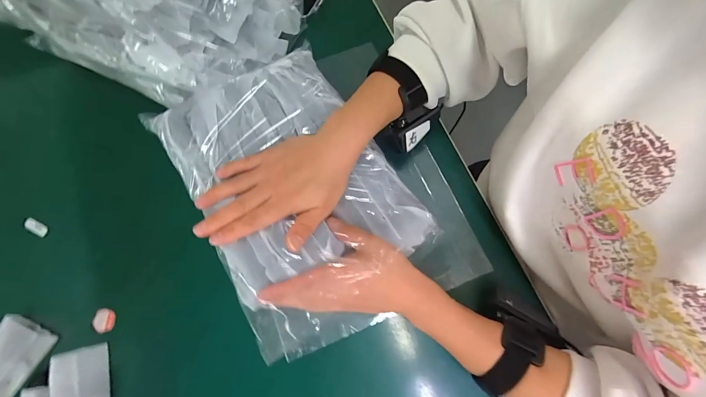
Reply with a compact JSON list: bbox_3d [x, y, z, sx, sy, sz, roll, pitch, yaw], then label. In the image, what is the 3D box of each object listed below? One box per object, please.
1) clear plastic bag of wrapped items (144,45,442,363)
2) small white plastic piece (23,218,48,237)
[{"bbox_3d":[-0.062,-0.016,0.332,0.214,0.044,0.319,-31,75,-9],"label":"clear plastic bag of wrapped items"},{"bbox_3d":[-0.388,0.035,0.368,0.032,0.004,0.013,26,74,8],"label":"small white plastic piece"}]

